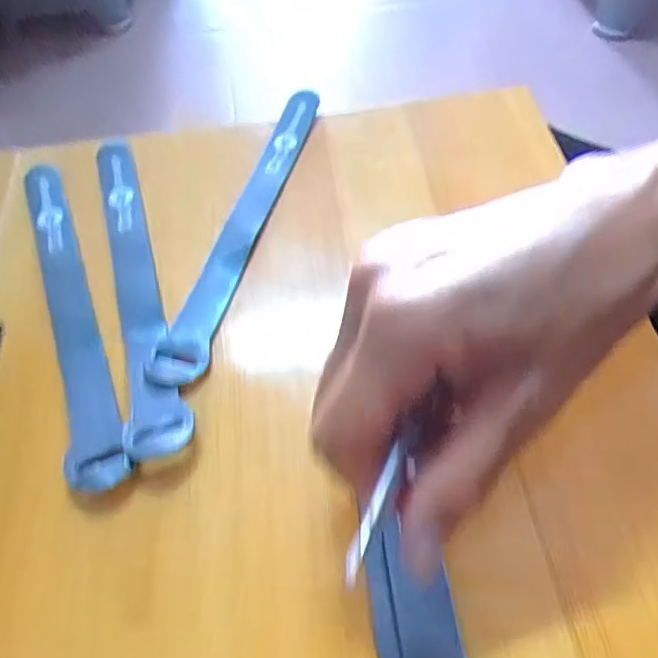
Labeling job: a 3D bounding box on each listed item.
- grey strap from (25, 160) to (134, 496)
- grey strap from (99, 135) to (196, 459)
[{"bbox_3d":[-0.121,-0.015,0.270,0.022,0.008,0.193,-21,57,-10],"label":"grey strap"},{"bbox_3d":[-0.091,-0.029,0.278,0.025,0.011,0.196,-15,56,-7],"label":"grey strap"}]

